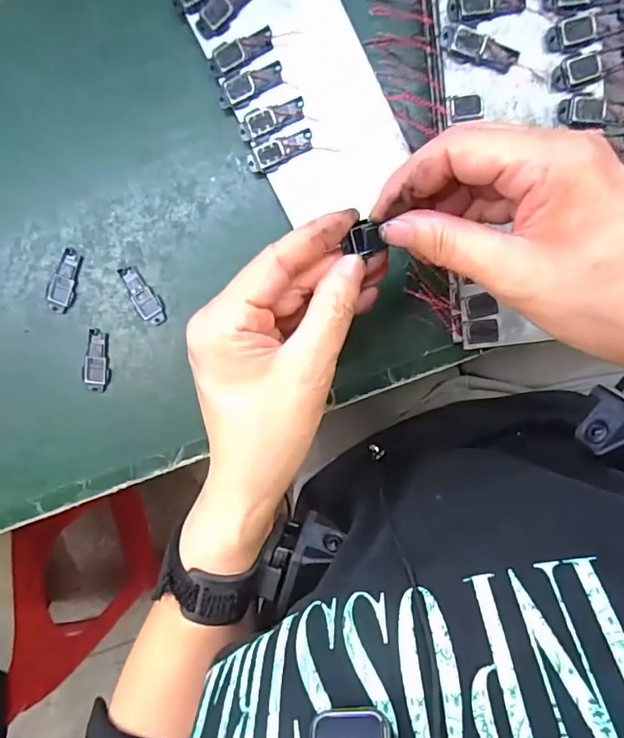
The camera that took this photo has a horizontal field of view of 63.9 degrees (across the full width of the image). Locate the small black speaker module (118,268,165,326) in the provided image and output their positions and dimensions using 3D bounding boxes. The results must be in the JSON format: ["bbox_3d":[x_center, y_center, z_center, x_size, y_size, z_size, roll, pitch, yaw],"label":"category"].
[{"bbox_3d":[-0.107,-0.045,0.313,0.014,0.004,0.040,-30,97,6],"label":"small black speaker module"}]

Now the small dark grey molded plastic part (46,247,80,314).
[{"bbox_3d":[-0.156,-0.055,0.313,0.014,0.004,0.040,19,99,-1],"label":"small dark grey molded plastic part"}]

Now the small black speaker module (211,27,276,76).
[{"bbox_3d":[-0.040,-0.180,0.283,0.038,0.004,0.014,-25,97,6],"label":"small black speaker module"}]

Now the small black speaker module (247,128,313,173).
[{"bbox_3d":[-0.019,-0.127,0.292,0.040,0.005,0.014,-19,98,5],"label":"small black speaker module"}]

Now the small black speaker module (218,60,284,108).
[{"bbox_3d":[-0.035,-0.163,0.286,0.039,0.004,0.015,-21,98,5],"label":"small black speaker module"}]

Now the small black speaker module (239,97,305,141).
[{"bbox_3d":[-0.023,-0.144,0.289,0.038,0.004,0.016,-13,98,4],"label":"small black speaker module"}]

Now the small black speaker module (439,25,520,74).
[{"bbox_3d":[0.085,-0.164,0.256,0.041,0.004,0.015,15,99,0],"label":"small black speaker module"}]

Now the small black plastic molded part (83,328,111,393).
[{"bbox_3d":[-0.138,-0.005,0.319,0.017,0.004,0.040,1,99,2],"label":"small black plastic molded part"}]

